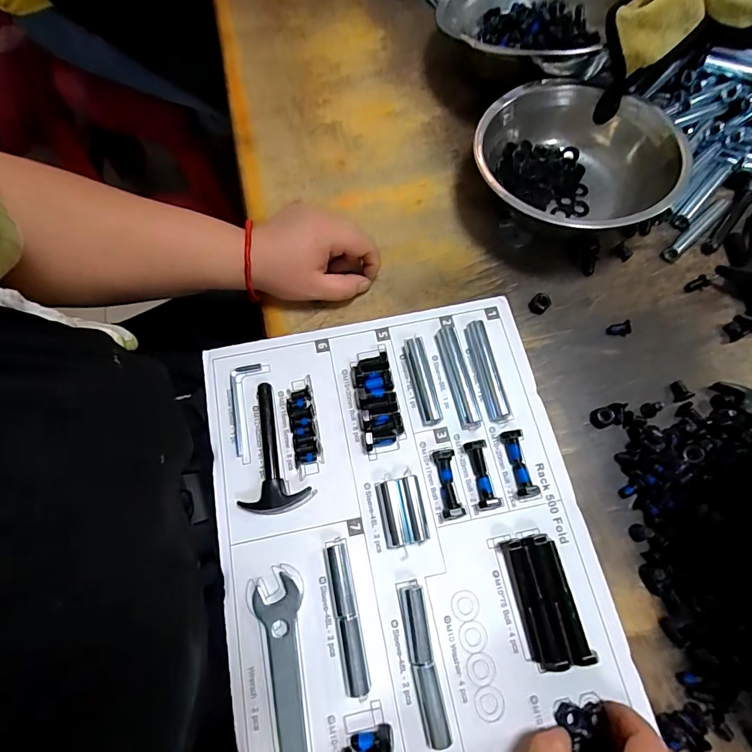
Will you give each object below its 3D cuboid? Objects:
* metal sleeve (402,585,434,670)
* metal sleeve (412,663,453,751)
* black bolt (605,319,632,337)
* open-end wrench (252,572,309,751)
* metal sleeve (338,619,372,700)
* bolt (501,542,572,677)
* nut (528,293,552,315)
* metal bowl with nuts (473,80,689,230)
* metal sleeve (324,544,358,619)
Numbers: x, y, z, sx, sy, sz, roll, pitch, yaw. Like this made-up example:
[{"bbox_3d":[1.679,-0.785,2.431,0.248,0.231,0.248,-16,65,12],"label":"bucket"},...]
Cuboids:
[{"bbox_3d":[0.029,0.177,0.308,0.014,0.016,0.048,-7,71,-3],"label":"metal sleeve"},{"bbox_3d":[0.038,0.222,0.293,0.016,0.014,0.049,-13,71,-5],"label":"metal sleeve"},{"bbox_3d":[0.221,-0.042,0.392,0.020,0.012,0.011,-8,71,-3],"label":"black bolt"},{"bbox_3d":[-0.060,0.220,0.295,0.034,0.008,0.149,-11,71,-4],"label":"open-end wrench"},{"bbox_3d":[-0.015,0.196,0.301,0.018,0.015,0.051,-8,71,-3],"label":"metal sleeve"},{"bbox_3d":[0.114,0.164,0.313,0.018,0.015,0.086,-12,71,-5],"label":"bolt"},{"bbox_3d":[0.151,-0.066,0.399,0.015,0.013,0.016,0,70,0],"label":"nut"},{"bbox_3d":[0.184,-0.202,0.412,0.171,0.079,0.165,0,70,0],"label":"metal bowl with nuts"},{"bbox_3d":[-0.026,0.150,0.319,0.017,0.013,0.047,-12,71,-5],"label":"metal sleeve"}]

